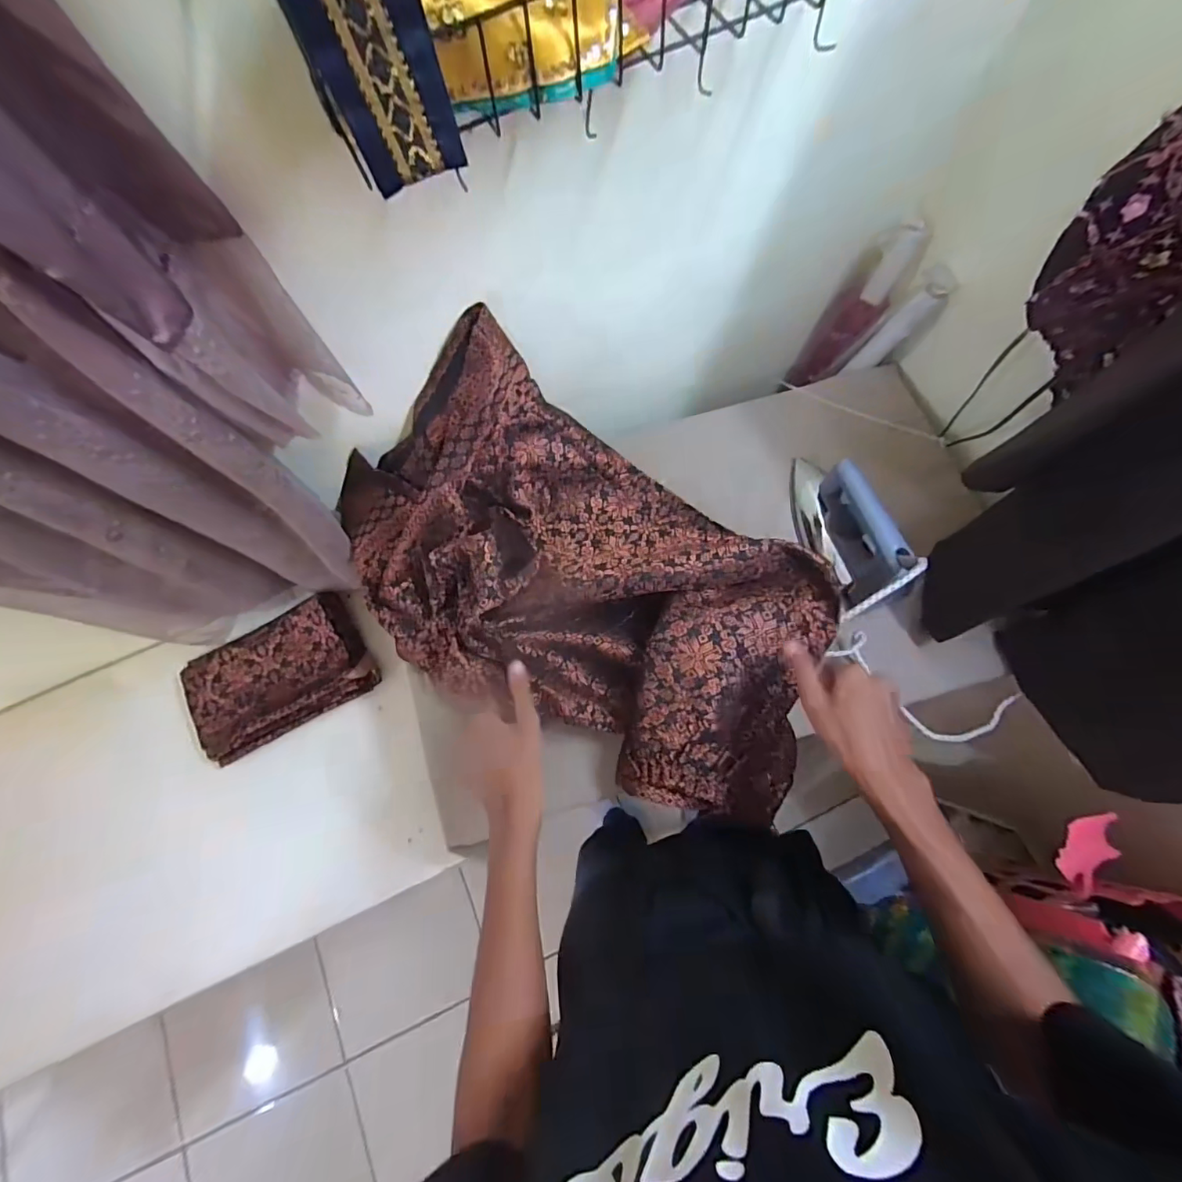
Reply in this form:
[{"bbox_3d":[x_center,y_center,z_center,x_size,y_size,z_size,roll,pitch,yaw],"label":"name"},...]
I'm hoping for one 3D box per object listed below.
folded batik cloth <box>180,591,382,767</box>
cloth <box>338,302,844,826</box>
[{"bbox_3d":[-0.480,0.127,0.764,0.271,0.047,0.166,-27,74,-6],"label":"folded batik cloth"},{"bbox_3d":[-0.015,-0.032,0.581,0.643,0.235,0.366,25,76,9],"label":"cloth"}]

